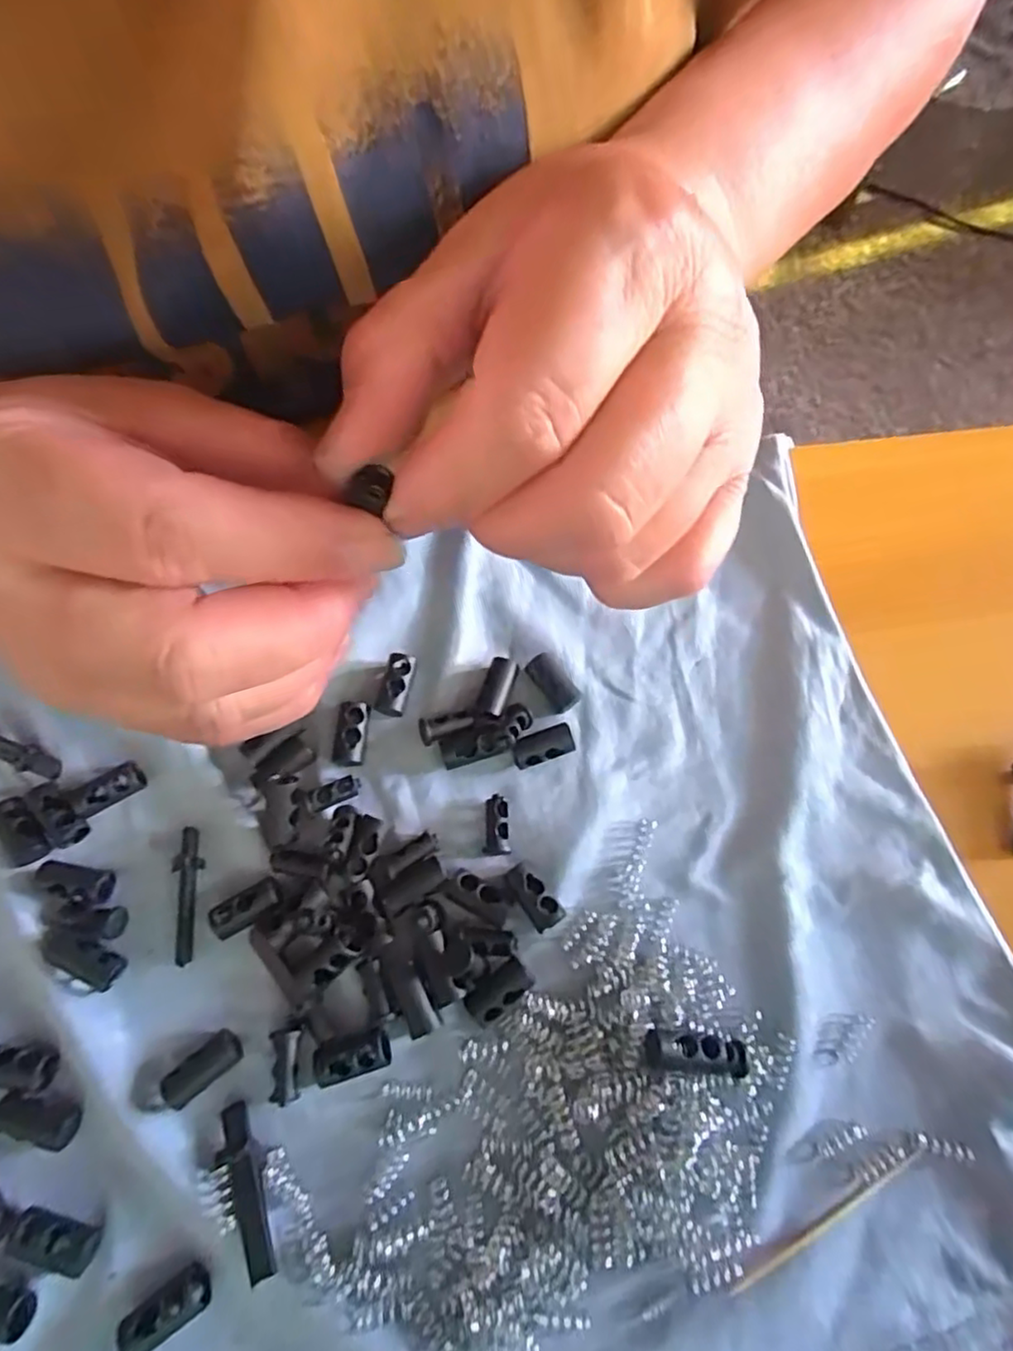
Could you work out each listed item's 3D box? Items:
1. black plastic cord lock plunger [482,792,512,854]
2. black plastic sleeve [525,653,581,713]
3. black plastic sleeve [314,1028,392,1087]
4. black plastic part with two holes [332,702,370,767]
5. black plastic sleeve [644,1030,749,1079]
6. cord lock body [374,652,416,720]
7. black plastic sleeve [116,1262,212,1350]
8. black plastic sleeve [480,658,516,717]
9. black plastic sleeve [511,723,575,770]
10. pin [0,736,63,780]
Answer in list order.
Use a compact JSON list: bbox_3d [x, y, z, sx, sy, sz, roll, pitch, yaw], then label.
[{"bbox_3d":[-0.003,0.042,0.187,0.007,0.005,0.017,2,70,0],"label":"black plastic cord lock plunger"},{"bbox_3d":[0.014,0.002,0.200,0.008,0.008,0.018,-36,75,-13],"label":"black plastic sleeve"},{"bbox_3d":[-0.039,0.096,0.165,0.018,0.006,0.008,-14,71,-6],"label":"black plastic sleeve"},{"bbox_3d":[-0.045,0.017,0.194,0.008,0.007,0.018,7,70,1],"label":"black plastic part with two holes"},{"bbox_3d":[0.047,0.093,0.162,0.025,0.009,0.008,6,70,1],"label":"black plastic sleeve"},{"bbox_3d":[-0.033,0.003,0.199,0.009,0.005,0.018,18,71,5],"label":"cord lock body"},{"bbox_3d":[-0.078,0.145,0.150,0.021,0.010,0.009,-26,72,-24],"label":"black plastic sleeve"},{"bbox_3d":[-0.002,0.004,0.199,0.007,0.006,0.018,16,71,5],"label":"black plastic sleeve"},{"bbox_3d":[0.010,0.021,0.194,0.018,0.007,0.008,-19,72,-8],"label":"black plastic sleeve"},{"bbox_3d":[-0.146,0.021,0.191,0.036,0.005,0.007,17,71,5],"label":"pin"}]

